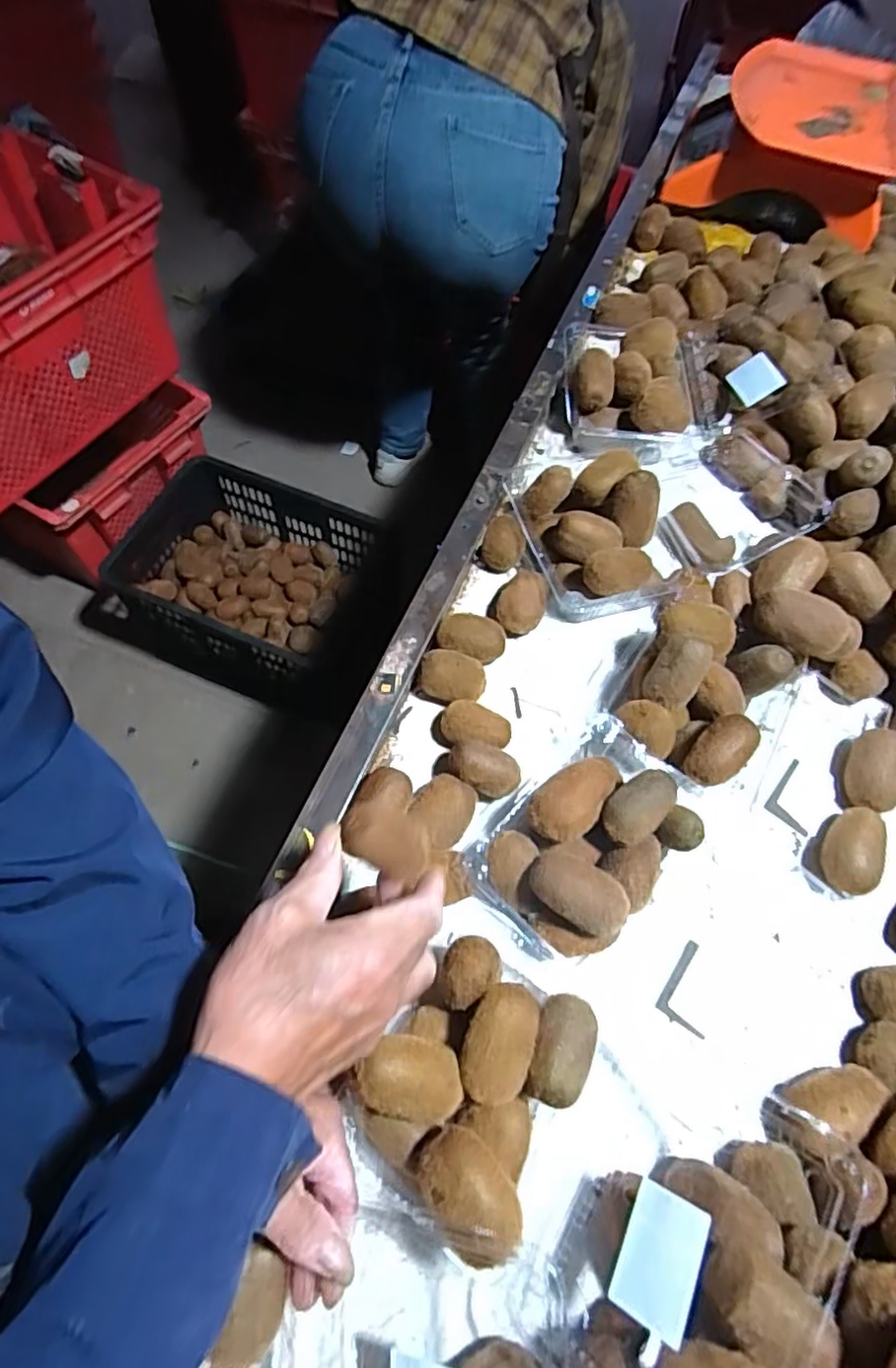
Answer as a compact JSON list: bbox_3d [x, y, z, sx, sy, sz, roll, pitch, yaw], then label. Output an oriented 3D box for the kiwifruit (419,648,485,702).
[{"bbox_3d":[0.004,-0.002,0.545,0.054,0.033,0.042,14,63,4],"label":"kiwifruit"}]

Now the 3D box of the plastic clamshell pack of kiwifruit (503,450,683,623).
[{"bbox_3d":[0.141,-0.148,0.589,0.133,0.089,0.163,-13,64,-9],"label":"plastic clamshell pack of kiwifruit"}]

